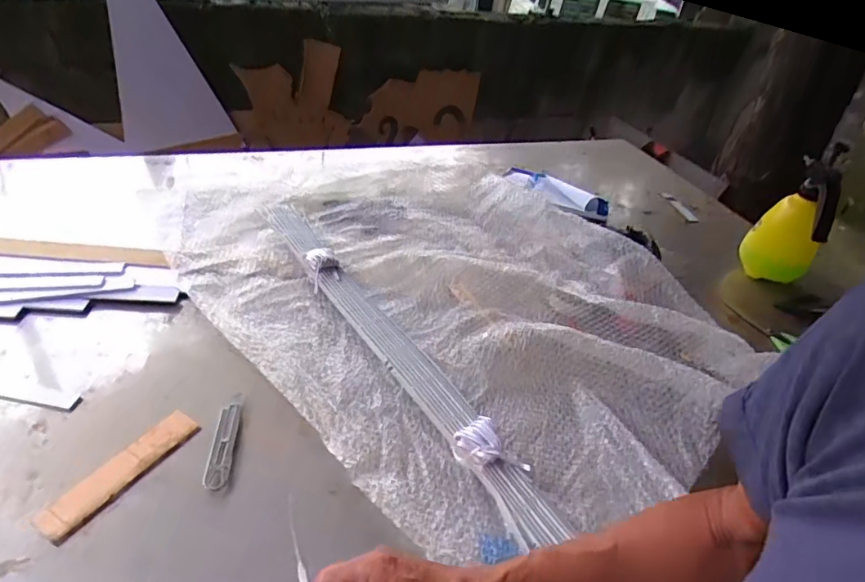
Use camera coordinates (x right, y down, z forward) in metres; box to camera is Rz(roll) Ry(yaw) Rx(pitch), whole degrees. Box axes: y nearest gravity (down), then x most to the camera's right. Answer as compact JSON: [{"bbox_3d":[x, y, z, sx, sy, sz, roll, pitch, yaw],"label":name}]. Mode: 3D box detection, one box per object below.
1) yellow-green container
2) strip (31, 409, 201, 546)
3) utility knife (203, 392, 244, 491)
[{"bbox_3d":[0.753,-0.144,1.093,0.127,0.286,0.151,33,45,28],"label":"yellow-green container"},{"bbox_3d":[-0.387,0.222,0.663,0.048,0.016,0.196,24,42,19],"label":"strip"},{"bbox_3d":[-0.281,0.197,0.717,0.030,0.018,0.156,0,40,-9],"label":"utility knife"}]

